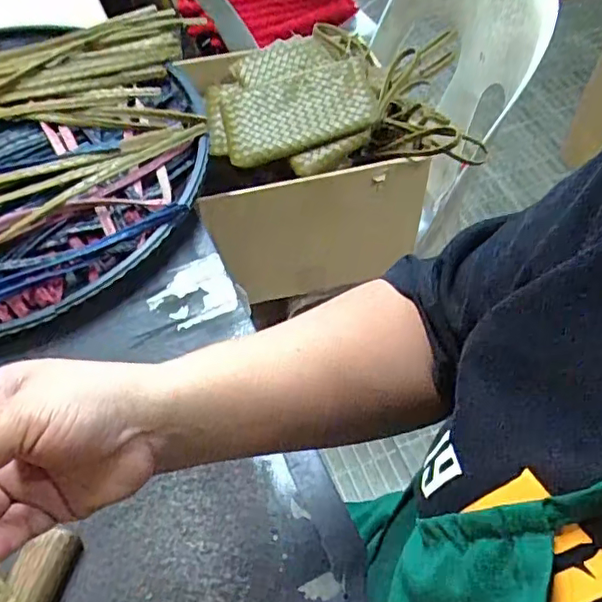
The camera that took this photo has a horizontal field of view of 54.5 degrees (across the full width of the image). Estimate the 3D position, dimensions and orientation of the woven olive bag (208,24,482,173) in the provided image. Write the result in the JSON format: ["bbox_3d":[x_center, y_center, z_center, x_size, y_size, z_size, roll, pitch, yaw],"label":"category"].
[{"bbox_3d":[0.056,-0.295,0.815,0.360,0.088,0.250,-2,57,3],"label":"woven olive bag"}]

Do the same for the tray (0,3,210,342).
[{"bbox_3d":[-0.343,-0.149,0.625,0.463,0.064,0.439,-2,57,3],"label":"tray"}]

